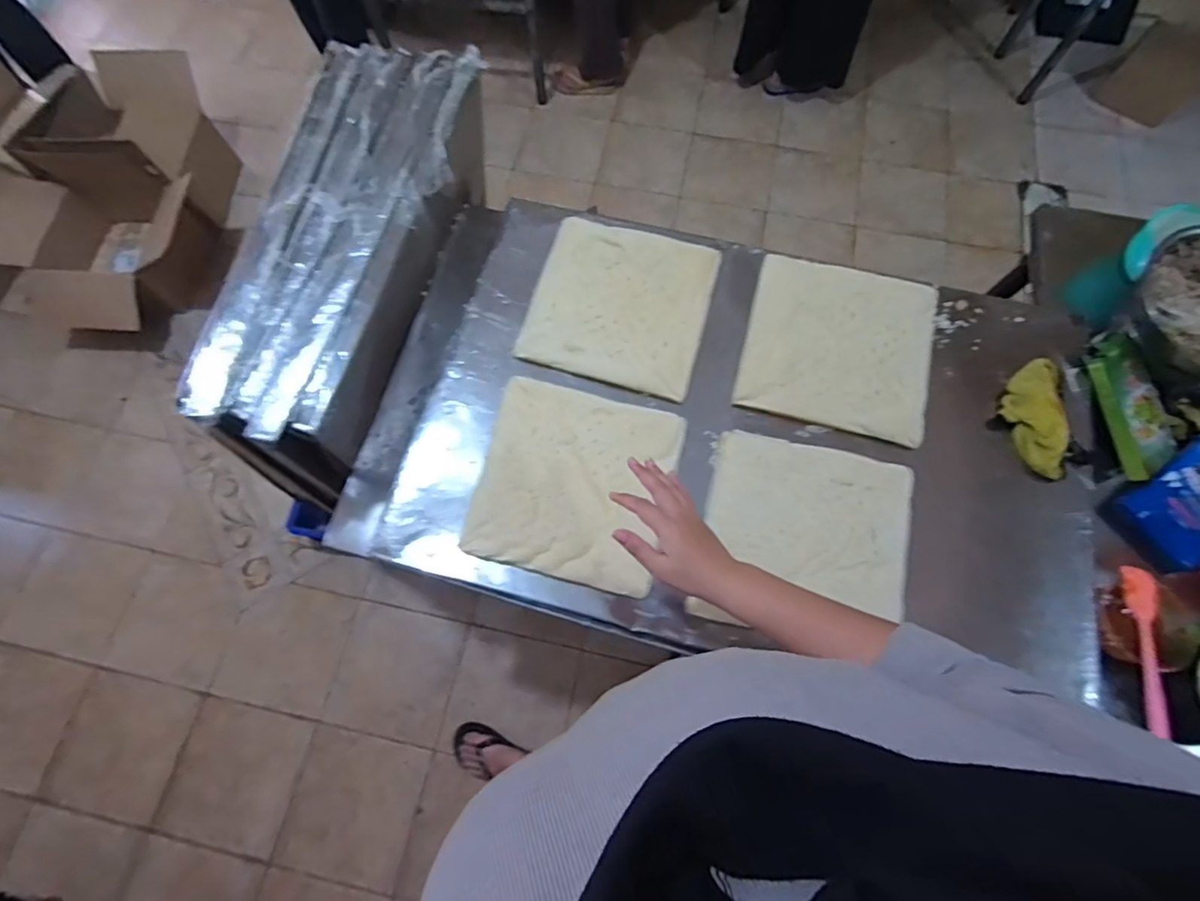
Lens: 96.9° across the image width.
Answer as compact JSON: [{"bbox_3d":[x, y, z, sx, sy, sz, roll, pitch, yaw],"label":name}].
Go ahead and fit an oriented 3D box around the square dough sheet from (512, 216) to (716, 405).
[{"bbox_3d":[0.032,-0.221,0.779,0.247,0.024,0.250,15,73,4],"label":"square dough sheet"}]

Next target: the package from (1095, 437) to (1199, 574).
[{"bbox_3d":[0.850,0.064,0.754,0.227,0.056,0.130,-32,74,-10],"label":"package"}]

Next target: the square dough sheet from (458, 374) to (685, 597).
[{"bbox_3d":[-0.032,0.039,0.693,0.241,0.031,0.241,13,73,4],"label":"square dough sheet"}]

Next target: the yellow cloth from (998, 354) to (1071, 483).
[{"bbox_3d":[0.579,-0.045,0.714,0.068,0.037,0.163,10,72,3],"label":"yellow cloth"}]

